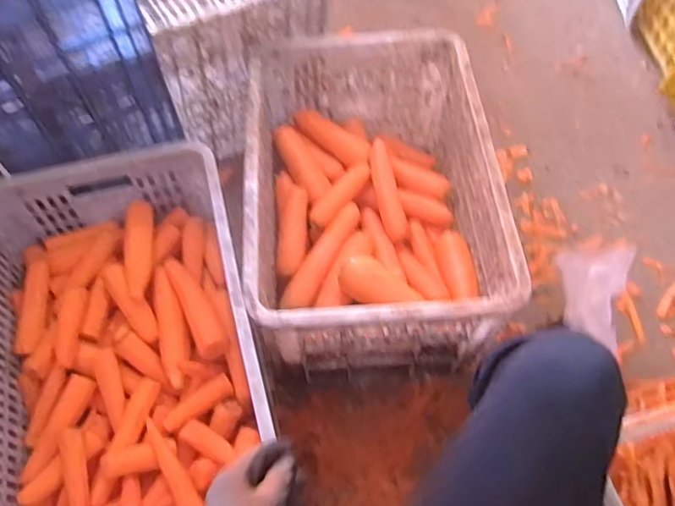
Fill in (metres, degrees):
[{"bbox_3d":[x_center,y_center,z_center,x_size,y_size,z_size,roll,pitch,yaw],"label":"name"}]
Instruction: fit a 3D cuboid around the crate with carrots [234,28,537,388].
[{"bbox_3d":[0.046,-0.091,0.888,0.351,0.226,0.518,-3,60,-3],"label":"crate with carrots"}]

